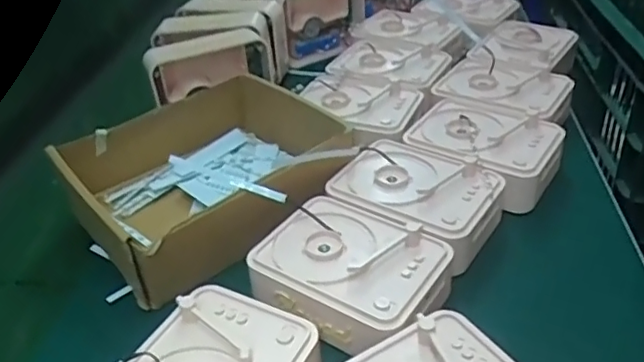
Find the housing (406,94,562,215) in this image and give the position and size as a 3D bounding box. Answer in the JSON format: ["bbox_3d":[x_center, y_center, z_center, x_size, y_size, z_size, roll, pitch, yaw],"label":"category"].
[{"bbox_3d":[0.151,-0.026,0.548,0.132,0.054,0.103,21,43,32],"label":"housing"}]

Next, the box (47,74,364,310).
[{"bbox_3d":[-0.099,-0.008,0.522,0.217,0.080,0.210,-23,39,-23],"label":"box"}]

